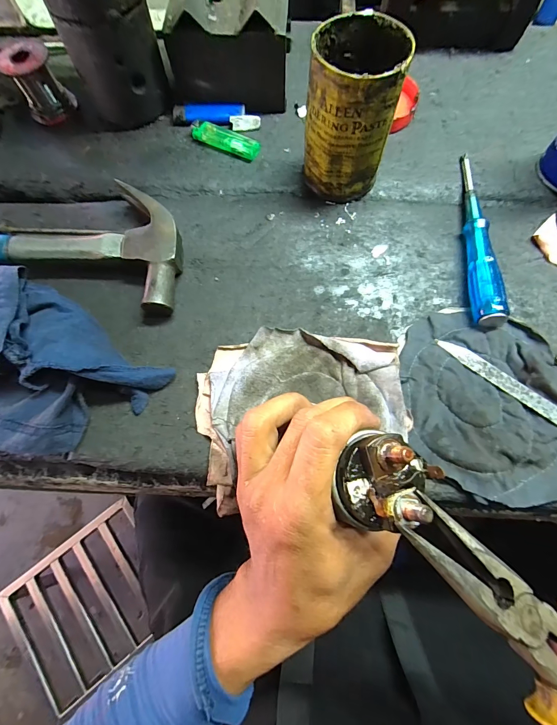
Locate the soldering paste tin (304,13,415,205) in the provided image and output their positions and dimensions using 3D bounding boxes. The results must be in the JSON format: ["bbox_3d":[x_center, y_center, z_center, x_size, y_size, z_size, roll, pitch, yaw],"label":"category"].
[{"bbox_3d":[0.062,-0.214,0.298,0.071,0.119,0.072,-1,69,1],"label":"soldering paste tin"}]

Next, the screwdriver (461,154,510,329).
[{"bbox_3d":[0.183,-0.122,0.312,0.022,0.024,0.193,3,69,3],"label":"screwdriver"}]

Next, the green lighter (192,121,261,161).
[{"bbox_3d":[-0.057,-0.240,0.362,0.075,0.014,0.022,23,71,10],"label":"green lighter"}]

